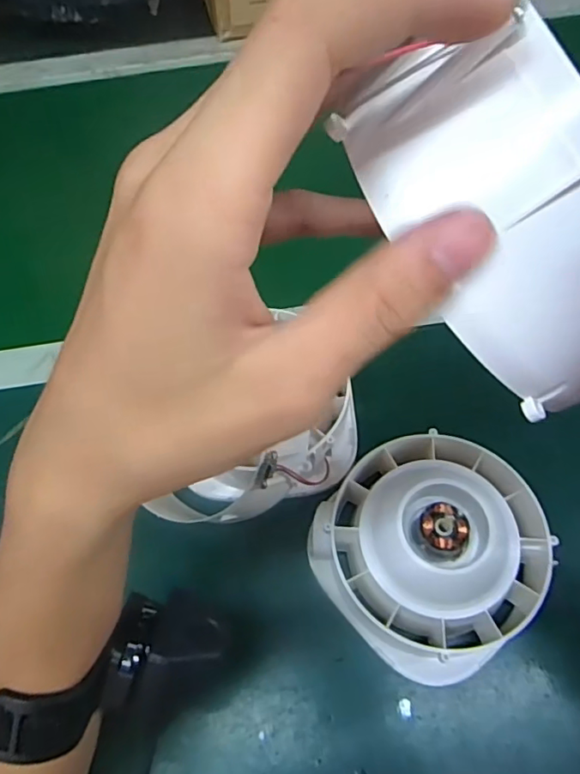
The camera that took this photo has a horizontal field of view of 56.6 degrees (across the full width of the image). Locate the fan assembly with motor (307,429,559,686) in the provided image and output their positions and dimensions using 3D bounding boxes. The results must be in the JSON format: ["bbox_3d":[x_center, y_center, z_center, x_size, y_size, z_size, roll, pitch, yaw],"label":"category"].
[{"bbox_3d":[0.091,0.100,0.335,0.130,0.065,0.132,-2,61,3],"label":"fan assembly with motor"}]

